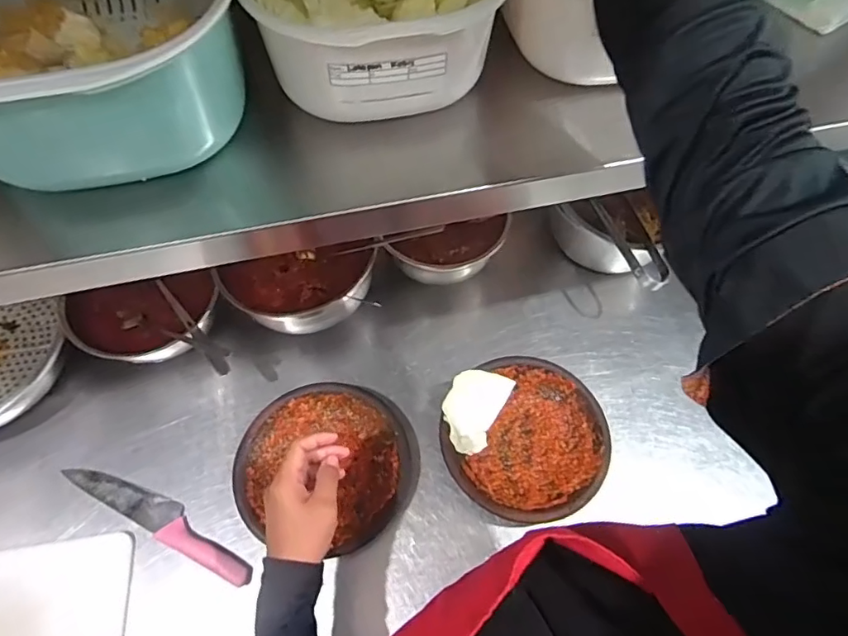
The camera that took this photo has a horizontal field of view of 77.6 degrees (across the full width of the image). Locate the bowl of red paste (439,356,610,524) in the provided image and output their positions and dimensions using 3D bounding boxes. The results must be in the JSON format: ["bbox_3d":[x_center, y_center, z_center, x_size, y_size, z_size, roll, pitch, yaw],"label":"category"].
[{"bbox_3d":[0.122,0.142,0.642,0.190,0.041,0.190,1,62,-1],"label":"bowl of red paste"}]

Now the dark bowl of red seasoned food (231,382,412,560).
[{"bbox_3d":[-0.118,0.173,0.635,0.202,0.038,0.185,1,62,-1],"label":"dark bowl of red seasoned food"}]

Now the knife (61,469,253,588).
[{"bbox_3d":[-0.306,0.228,0.608,0.258,0.021,0.038,25,64,11],"label":"knife"}]

